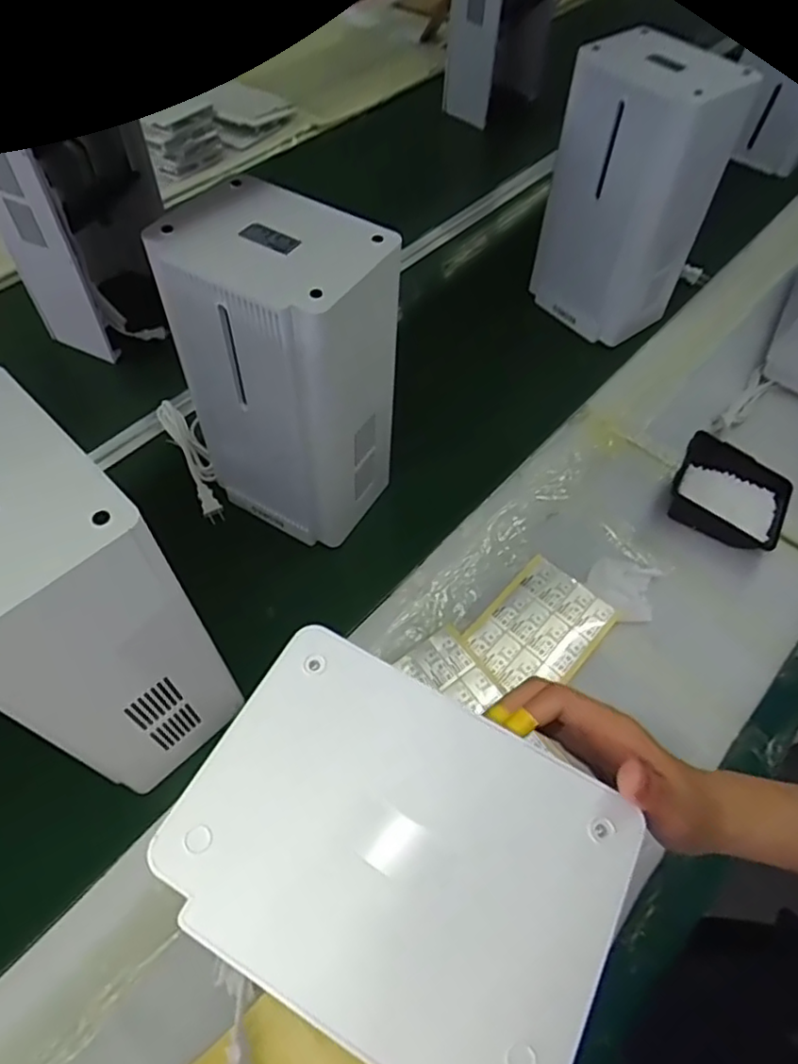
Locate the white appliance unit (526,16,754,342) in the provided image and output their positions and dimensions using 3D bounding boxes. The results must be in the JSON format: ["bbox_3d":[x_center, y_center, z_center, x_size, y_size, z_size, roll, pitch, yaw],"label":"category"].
[{"bbox_3d":[0.332,-0.487,0.912,0.142,0.355,0.203,-26,58,-22],"label":"white appliance unit"}]

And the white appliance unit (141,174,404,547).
[{"bbox_3d":[-0.117,-0.161,0.683,0.186,0.334,0.148,31,56,19],"label":"white appliance unit"}]

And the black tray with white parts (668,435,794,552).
[{"bbox_3d":[0.420,-0.046,0.807,0.148,0.054,0.124,34,59,18],"label":"black tray with white parts"}]

